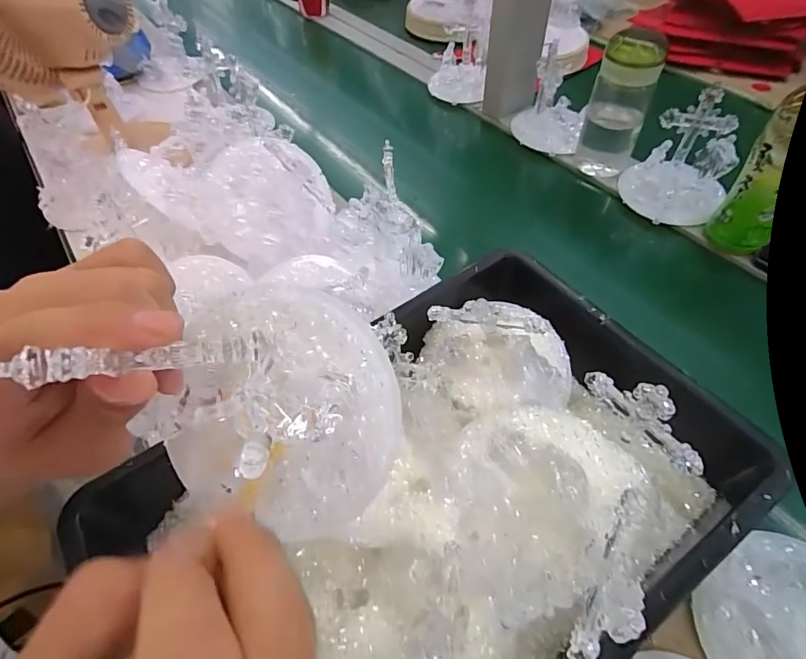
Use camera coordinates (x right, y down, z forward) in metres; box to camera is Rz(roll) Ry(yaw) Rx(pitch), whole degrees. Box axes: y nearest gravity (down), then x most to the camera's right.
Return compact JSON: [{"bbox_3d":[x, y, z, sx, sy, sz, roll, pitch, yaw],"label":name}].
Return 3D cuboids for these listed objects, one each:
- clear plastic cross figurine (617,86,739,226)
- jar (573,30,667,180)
[{"bbox_3d":[0.351,-0.211,0.567,0.121,0.108,0.101,27,58,21],"label":"clear plastic cross figurine"},{"bbox_3d":[0.284,-0.303,0.589,0.072,0.161,0.065,16,55,14],"label":"jar"}]

